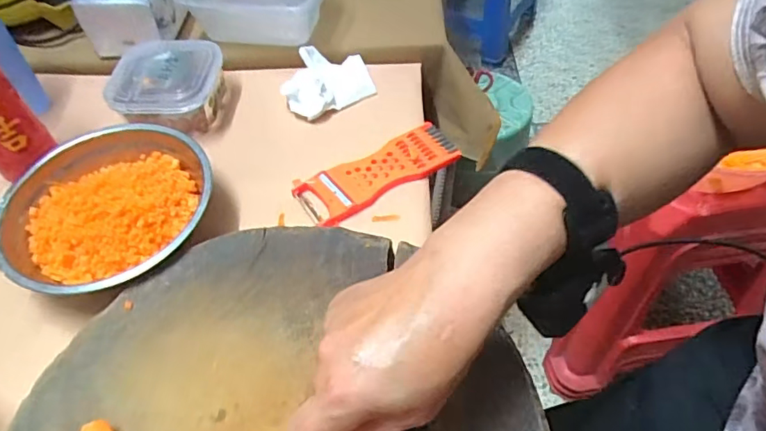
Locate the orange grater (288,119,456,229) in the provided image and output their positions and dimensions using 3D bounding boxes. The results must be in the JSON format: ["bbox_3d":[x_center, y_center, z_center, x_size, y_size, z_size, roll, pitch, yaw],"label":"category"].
[{"bbox_3d":[-0.003,-0.044,0.543,0.169,0.024,0.058,-29,56,-18],"label":"orange grater"}]

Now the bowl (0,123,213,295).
[{"bbox_3d":[-0.247,-0.002,0.487,0.167,0.059,0.179,-1,54,1],"label":"bowl"}]

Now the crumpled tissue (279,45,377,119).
[{"bbox_3d":[-0.067,-0.160,0.614,0.111,0.037,0.082,-28,56,-17],"label":"crumpled tissue"}]

